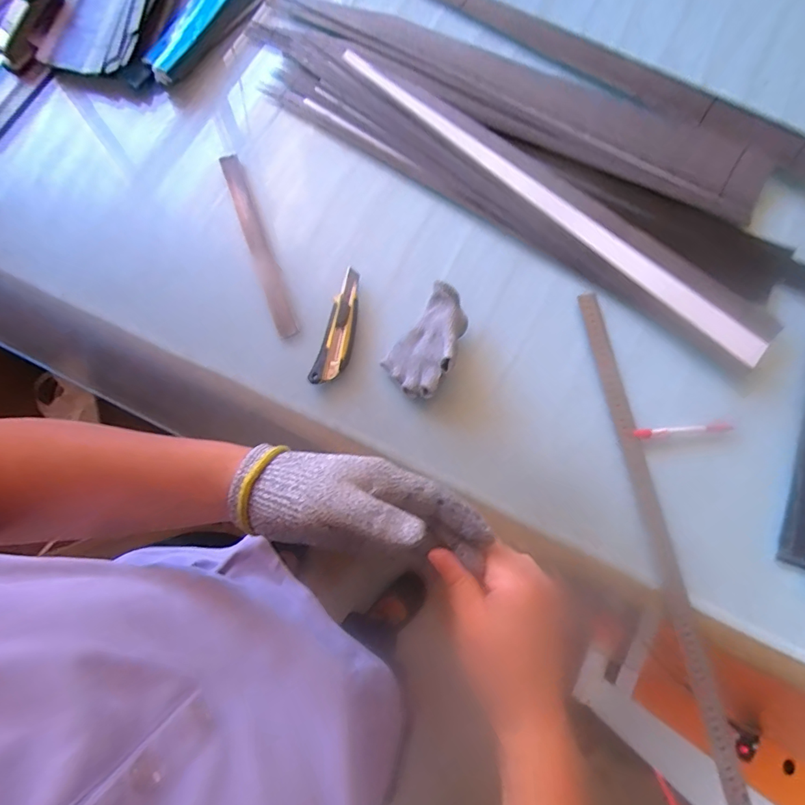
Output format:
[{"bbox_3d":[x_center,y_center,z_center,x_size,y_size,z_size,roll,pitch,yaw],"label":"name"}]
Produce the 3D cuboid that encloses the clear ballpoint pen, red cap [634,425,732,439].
[{"bbox_3d":[0.359,0.037,0.609,0.127,0.016,0.011,-5,73,-3],"label":"clear ballpoint pen, red cap"}]

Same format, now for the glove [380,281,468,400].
[{"bbox_3d":[0.038,-0.075,0.596,0.077,0.068,0.134,35,78,8],"label":"glove"}]

